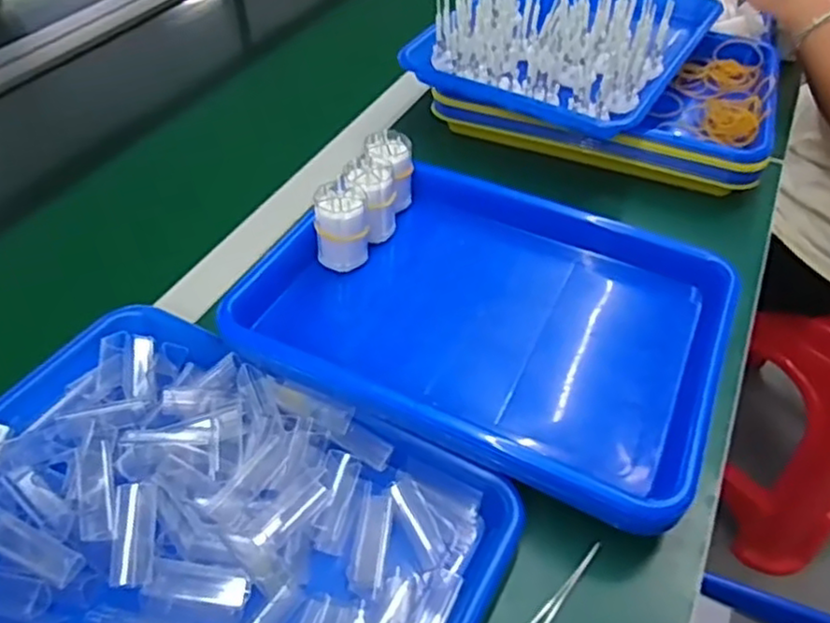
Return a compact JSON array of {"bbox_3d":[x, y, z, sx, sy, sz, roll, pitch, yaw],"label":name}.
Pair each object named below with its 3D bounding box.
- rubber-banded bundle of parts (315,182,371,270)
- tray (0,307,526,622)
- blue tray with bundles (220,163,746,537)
[{"bbox_3d":[-0.056,-0.065,0.520,0.040,0.060,0.033,-5,46,-6],"label":"rubber-banded bundle of parts"},{"bbox_3d":[-0.127,0.125,0.385,0.320,0.031,0.231,22,50,19],"label":"tray"},{"bbox_3d":[0.057,0.009,0.511,0.336,0.067,0.259,21,49,18],"label":"blue tray with bundles"}]

